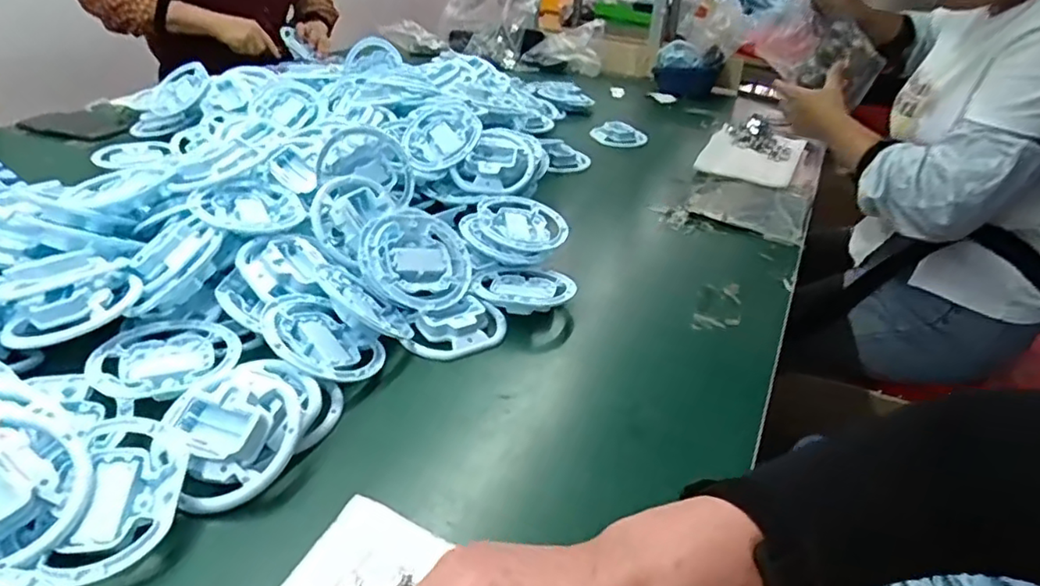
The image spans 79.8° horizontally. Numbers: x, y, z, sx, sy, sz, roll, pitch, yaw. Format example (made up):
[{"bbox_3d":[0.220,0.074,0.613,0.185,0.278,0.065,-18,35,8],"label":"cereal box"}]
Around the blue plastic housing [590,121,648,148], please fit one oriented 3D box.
[{"bbox_3d":[0.170,-0.274,1.073,0.092,0.026,0.054,18,35,20],"label":"blue plastic housing"}]

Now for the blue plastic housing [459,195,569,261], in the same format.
[{"bbox_3d":[-0.006,-0.073,0.686,0.104,0.024,0.107,3,33,-2],"label":"blue plastic housing"}]

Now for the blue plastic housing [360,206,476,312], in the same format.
[{"bbox_3d":[-0.101,-0.031,0.607,0.108,0.023,0.101,15,57,-24],"label":"blue plastic housing"}]

